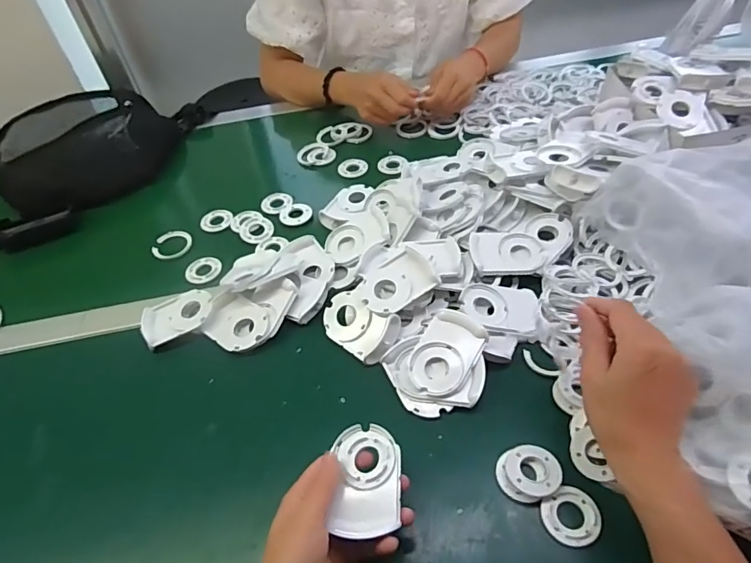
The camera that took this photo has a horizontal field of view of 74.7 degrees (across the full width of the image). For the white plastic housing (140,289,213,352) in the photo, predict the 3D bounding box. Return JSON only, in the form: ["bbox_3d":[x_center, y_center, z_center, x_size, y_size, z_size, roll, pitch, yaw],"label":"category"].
[{"bbox_3d":[-0.230,0.037,0.570,0.082,0.011,0.064,-27,50,-17],"label":"white plastic housing"}]

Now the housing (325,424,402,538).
[{"bbox_3d":[-0.008,0.152,0.382,0.053,0.007,0.083,1,49,7],"label":"housing"}]

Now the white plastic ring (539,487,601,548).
[{"bbox_3d":[0.158,0.188,0.393,0.044,0.004,0.041,-4,47,4],"label":"white plastic ring"}]

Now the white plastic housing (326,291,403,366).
[{"bbox_3d":[-0.018,0.047,0.527,0.087,0.018,0.056,31,89,27],"label":"white plastic housing"}]

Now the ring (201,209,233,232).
[{"bbox_3d":[-0.227,-0.090,0.708,0.042,0.006,0.047,2,48,9],"label":"ring"}]

